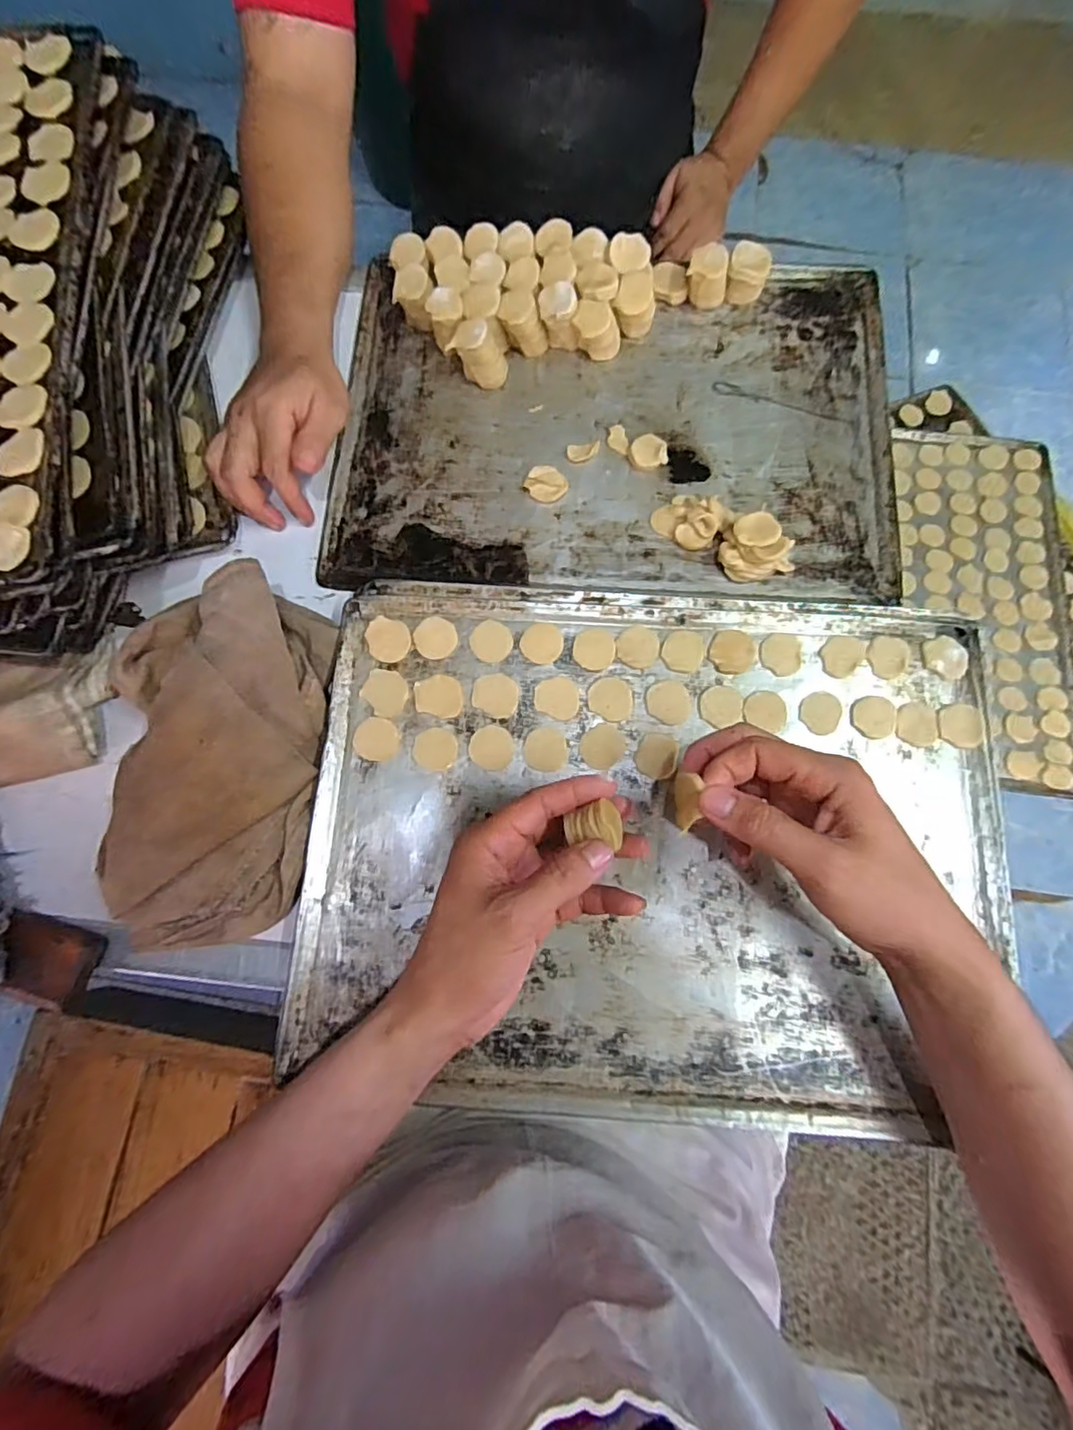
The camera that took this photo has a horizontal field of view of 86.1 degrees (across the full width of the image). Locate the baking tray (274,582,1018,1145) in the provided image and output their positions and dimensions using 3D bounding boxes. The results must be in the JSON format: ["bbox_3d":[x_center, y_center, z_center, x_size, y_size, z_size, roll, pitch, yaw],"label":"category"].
[{"bbox_3d":[0.077,0.077,0.386,0.448,0.019,0.336,4,75,0],"label":"baking tray"}]

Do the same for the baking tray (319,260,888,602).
[{"bbox_3d":[0.062,-0.244,0.478,0.443,0.033,0.297,3,77,1],"label":"baking tray"}]

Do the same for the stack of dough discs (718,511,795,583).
[{"bbox_3d":[0.169,-0.123,0.435,0.055,0.030,0.042,28,79,6],"label":"stack of dough discs"}]

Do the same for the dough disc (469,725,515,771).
[{"bbox_3d":[-0.032,0.023,0.403,0.030,0.004,0.031,0,77,0],"label":"dough disc"}]

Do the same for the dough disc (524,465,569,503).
[{"bbox_3d":[0.008,-0.188,0.467,0.032,0.009,0.027,33,79,7],"label":"dough disc"}]

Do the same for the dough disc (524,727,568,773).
[{"bbox_3d":[0.007,0.024,0.402,0.029,0.004,0.030,5,77,1],"label":"dough disc"}]

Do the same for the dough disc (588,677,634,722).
[{"bbox_3d":[0.053,-0.012,0.407,0.031,0.004,0.030,0,77,0],"label":"dough disc"}]

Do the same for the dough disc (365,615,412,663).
[{"bbox_3d":[-0.108,-0.055,0.418,0.033,0.004,0.031,0,77,0],"label":"dough disc"}]

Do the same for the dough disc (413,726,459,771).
[{"bbox_3d":[-0.070,0.023,0.402,0.030,0.004,0.029,0,77,0],"label":"dough disc"}]

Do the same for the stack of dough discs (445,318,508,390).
[{"bbox_3d":[-0.048,-0.303,0.480,0.041,0.043,0.034,29,79,6],"label":"stack of dough discs"}]

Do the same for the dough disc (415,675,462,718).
[{"bbox_3d":[-0.070,-0.014,0.409,0.033,0.004,0.030,0,76,-1],"label":"dough disc"}]

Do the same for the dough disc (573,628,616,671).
[{"bbox_3d":[0.042,-0.047,0.414,0.029,0.004,0.029,0,77,0],"label":"dough disc"}]

